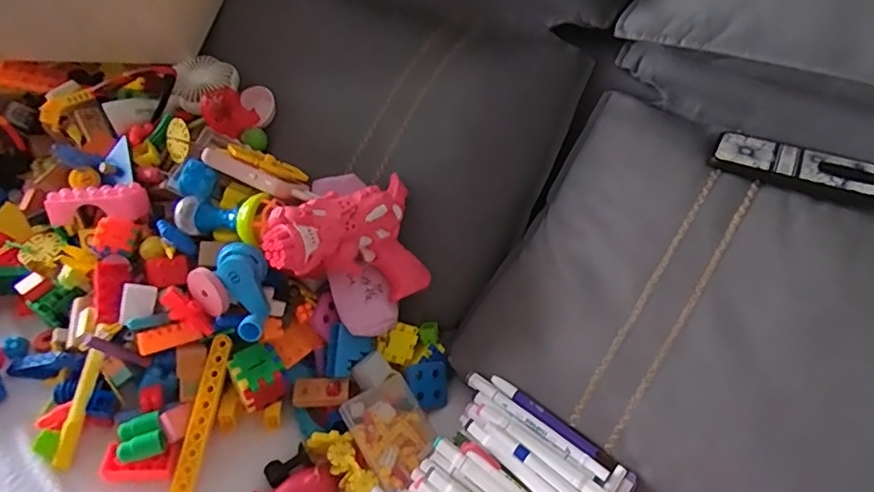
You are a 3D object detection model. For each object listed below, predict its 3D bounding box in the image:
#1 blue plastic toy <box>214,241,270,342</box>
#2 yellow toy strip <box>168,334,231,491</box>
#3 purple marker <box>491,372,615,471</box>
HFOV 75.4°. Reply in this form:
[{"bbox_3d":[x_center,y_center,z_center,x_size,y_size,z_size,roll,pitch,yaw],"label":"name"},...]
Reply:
[{"bbox_3d":[-0.206,0.049,0.613,0.051,0.039,0.108,-14,80,-18],"label":"blue plastic toy"},{"bbox_3d":[-0.248,0.183,0.591,0.023,0.014,0.177,9,72,3],"label":"yellow toy strip"},{"bbox_3d":[0.117,0.181,0.583,0.147,0.012,0.013,35,53,24],"label":"purple marker"}]

